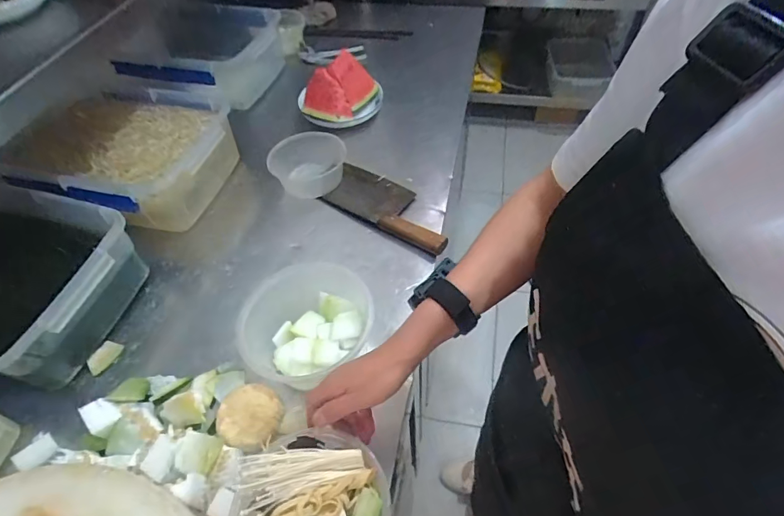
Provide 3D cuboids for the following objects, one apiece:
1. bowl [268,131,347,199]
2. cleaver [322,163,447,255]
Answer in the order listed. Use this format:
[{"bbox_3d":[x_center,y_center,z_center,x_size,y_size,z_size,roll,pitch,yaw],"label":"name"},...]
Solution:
[{"bbox_3d":[-0.158,-0.181,0.854,0.149,0.061,0.132,-16,52,-8],"label":"bowl"},{"bbox_3d":[-0.001,-0.103,0.794,0.276,0.027,0.108,31,60,25],"label":"cleaver"}]

